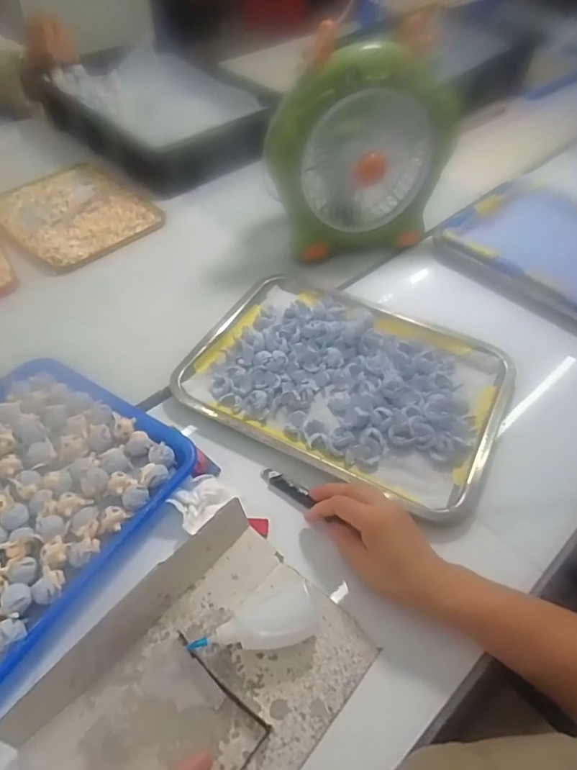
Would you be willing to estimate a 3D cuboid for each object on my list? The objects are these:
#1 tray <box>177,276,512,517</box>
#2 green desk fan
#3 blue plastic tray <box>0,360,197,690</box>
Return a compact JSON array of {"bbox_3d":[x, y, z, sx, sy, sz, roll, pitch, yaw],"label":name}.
[{"bbox_3d":[0.073,-0.020,0.597,0.352,0.026,0.260,25,54,18],"label":"tray"},{"bbox_3d":[0.090,-0.311,0.689,0.240,0.245,0.101,-6,51,-7],"label":"green desk fan"},{"bbox_3d":[-0.273,0.124,0.468,0.240,0.026,0.336,27,55,19],"label":"blue plastic tray"}]

